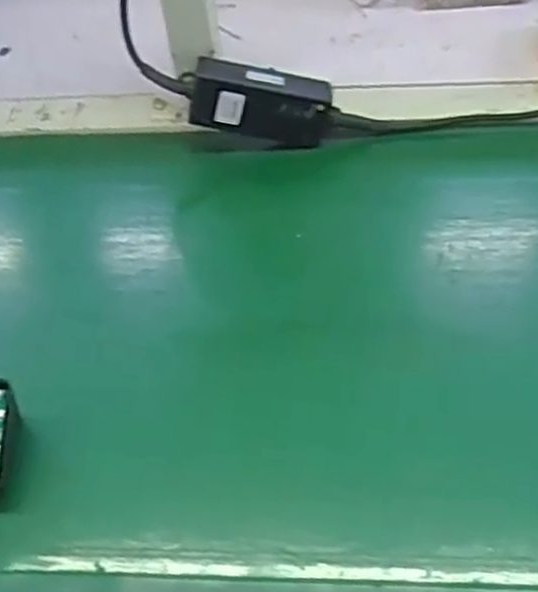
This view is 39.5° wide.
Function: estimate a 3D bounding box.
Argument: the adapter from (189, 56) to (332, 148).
[{"bbox_3d":[-0.007,-0.161,0.624,0.112,0.048,0.031,9,49,-9],"label":"adapter"}]

